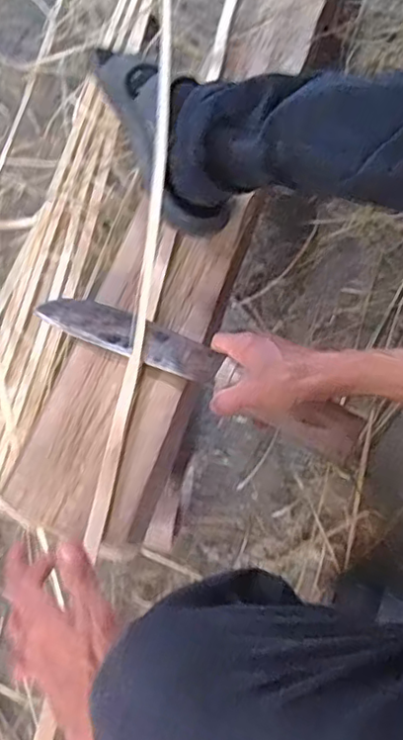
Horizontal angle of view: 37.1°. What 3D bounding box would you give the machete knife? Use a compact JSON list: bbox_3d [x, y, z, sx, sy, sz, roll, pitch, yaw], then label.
[{"bbox_3d":[-0.009,-0.005,0.529,0.310,0.030,0.039,25,72,17],"label":"machete knife"}]

